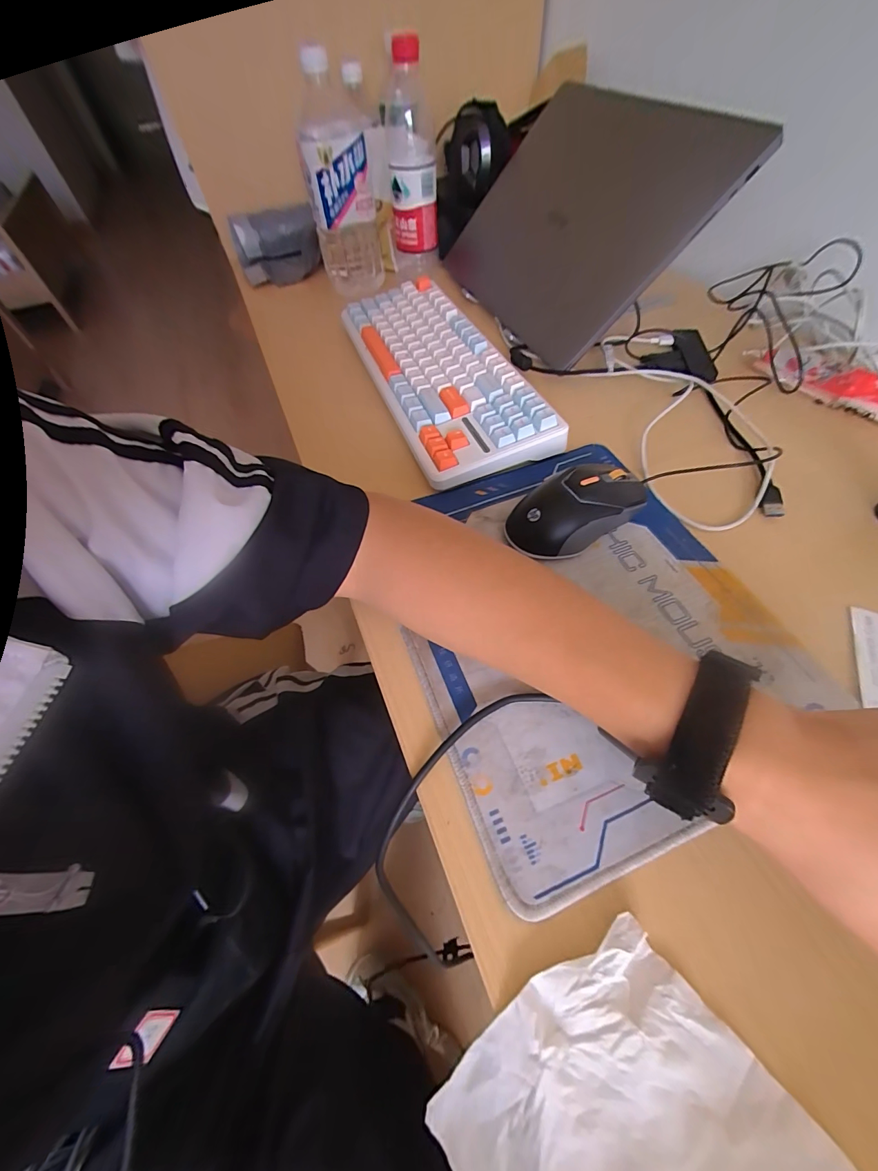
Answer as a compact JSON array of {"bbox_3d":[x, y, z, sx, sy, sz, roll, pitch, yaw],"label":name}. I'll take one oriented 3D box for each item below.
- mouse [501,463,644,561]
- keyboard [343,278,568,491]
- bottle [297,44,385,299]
[{"bbox_3d":[0.107,-0.063,0.322,0.111,0.040,0.064,-28,60,-12],"label":"mouse"},{"bbox_3d":[-0.011,-0.257,0.458,0.138,0.035,0.378,-21,59,-8],"label":"keyboard"},{"bbox_3d":[-0.141,-0.558,0.577,0.095,0.241,0.095,-16,58,-6],"label":"bottle"}]

